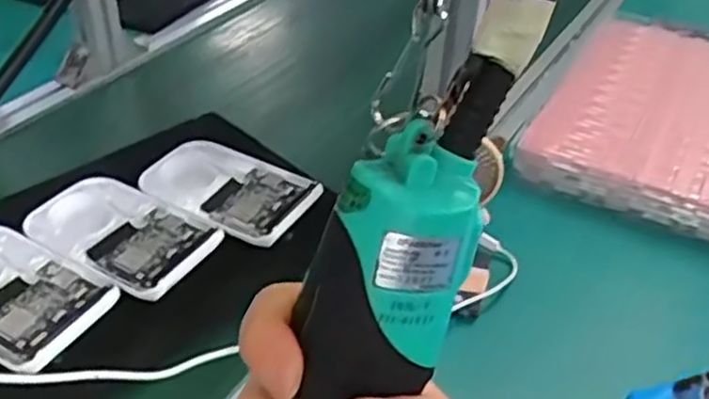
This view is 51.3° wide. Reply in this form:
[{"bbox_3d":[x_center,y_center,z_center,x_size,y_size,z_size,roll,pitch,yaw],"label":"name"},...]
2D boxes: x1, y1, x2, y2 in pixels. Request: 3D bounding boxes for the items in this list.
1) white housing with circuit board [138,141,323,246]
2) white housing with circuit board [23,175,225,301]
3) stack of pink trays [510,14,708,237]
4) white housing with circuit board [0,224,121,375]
[{"bbox_3d":[-0.115,-0.012,0.673,0.163,0.015,0.095,19,40,20],"label":"white housing with circuit board"},{"bbox_3d":[-0.196,0.026,0.624,0.157,0.015,0.100,22,42,24],"label":"white housing with circuit board"},{"bbox_3d":[0.381,-0.090,0.799,0.302,0.050,0.378,24,42,25],"label":"stack of pink trays"},{"bbox_3d":[-0.263,0.071,0.563,0.153,0.018,0.095,21,41,22],"label":"white housing with circuit board"}]

